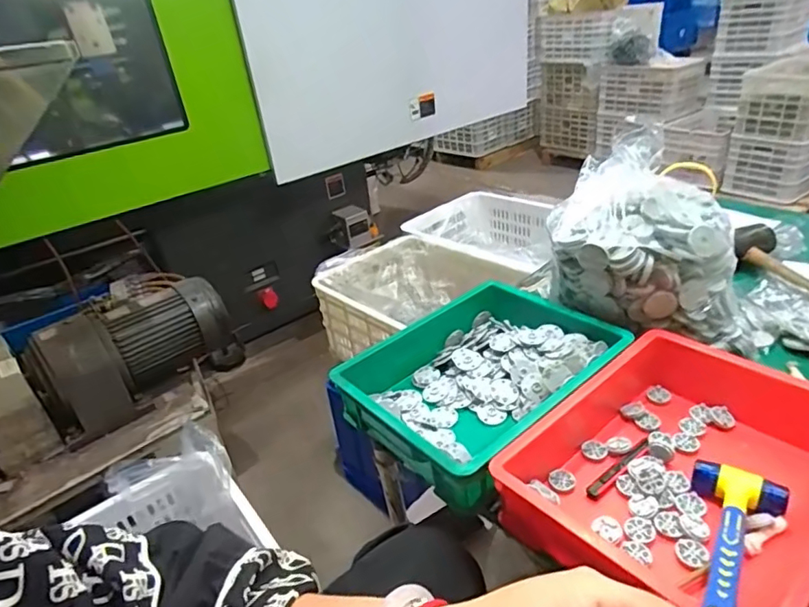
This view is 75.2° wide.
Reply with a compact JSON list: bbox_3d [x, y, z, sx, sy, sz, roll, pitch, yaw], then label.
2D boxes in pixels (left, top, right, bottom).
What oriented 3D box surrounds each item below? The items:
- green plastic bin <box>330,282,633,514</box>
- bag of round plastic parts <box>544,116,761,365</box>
[{"bbox_3d":[0.114,0.103,0.742,0.348,0.079,0.271,-25,34,-29],"label":"green plastic bin"},{"bbox_3d":[0.360,-0.091,0.763,0.284,0.245,0.201,13,35,31],"label":"bag of round plastic parts"}]

